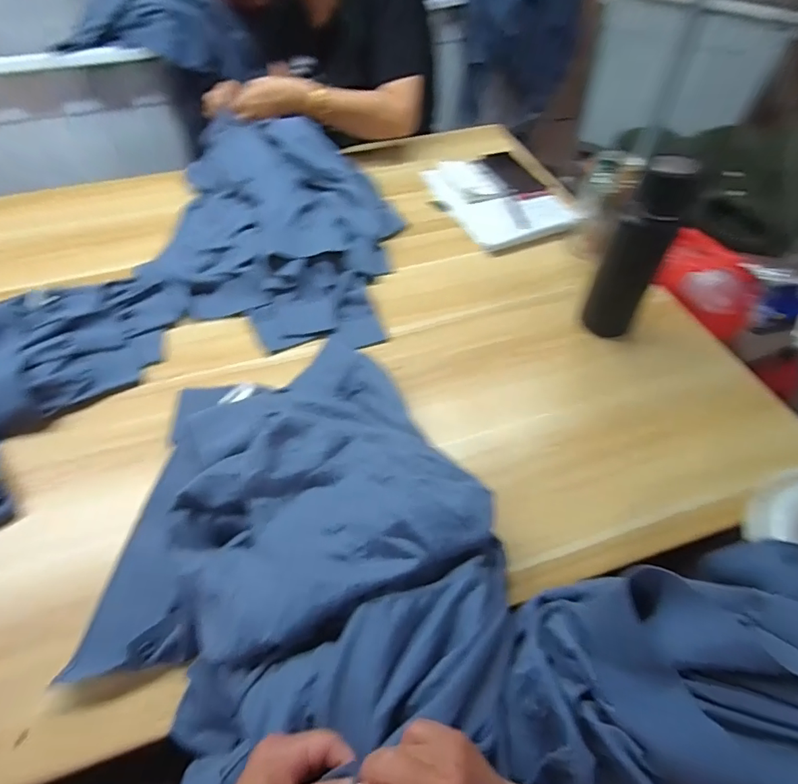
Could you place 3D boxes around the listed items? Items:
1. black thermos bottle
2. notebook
[{"bbox_3d":[0.315,-0.185,0.645,0.078,0.235,0.080,24,56,17],"label":"black thermos bottle"},{"bbox_3d":[0.194,-0.383,0.940,0.222,0.015,0.276,-20,55,-15],"label":"notebook"}]

